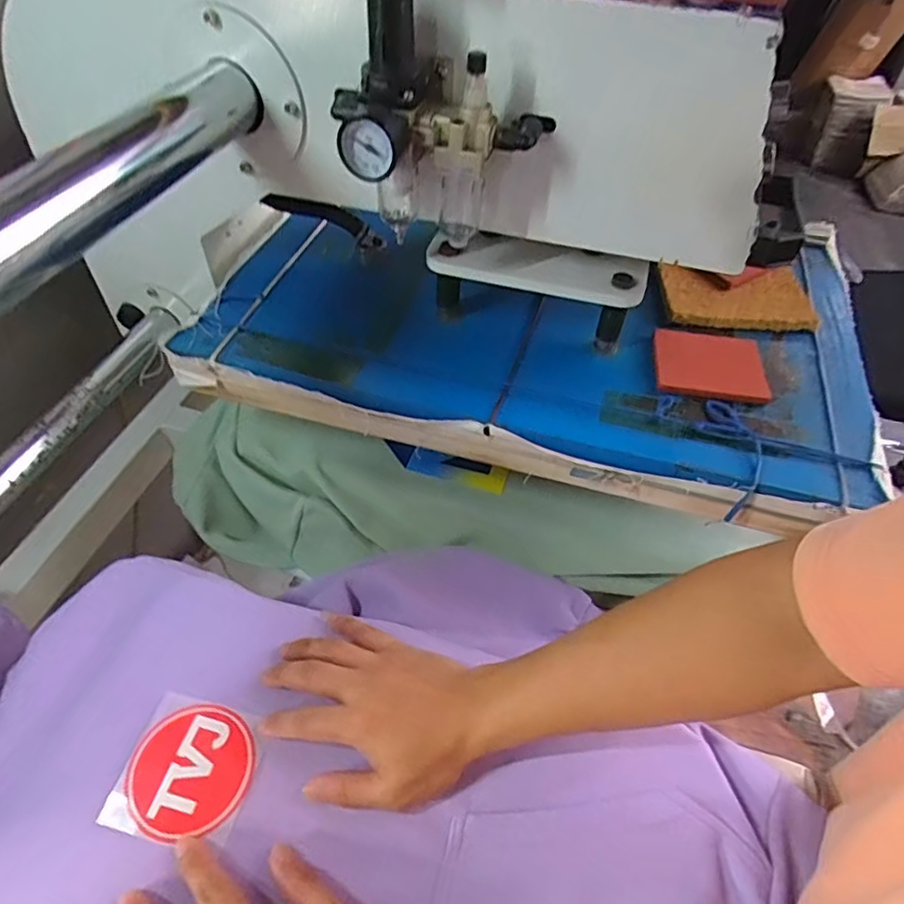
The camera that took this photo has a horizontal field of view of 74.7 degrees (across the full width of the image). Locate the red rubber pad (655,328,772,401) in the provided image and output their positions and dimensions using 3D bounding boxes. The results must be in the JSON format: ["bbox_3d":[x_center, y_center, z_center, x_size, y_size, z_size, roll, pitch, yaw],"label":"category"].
[{"bbox_3d":[0.232,-0.084,0.529,0.098,0.014,0.089,7,49,5],"label":"red rubber pad"}]

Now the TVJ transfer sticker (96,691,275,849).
[{"bbox_3d":[-0.185,0.224,0.420,0.089,0.004,0.087,12,49,5],"label":"TVJ transfer sticker"}]

